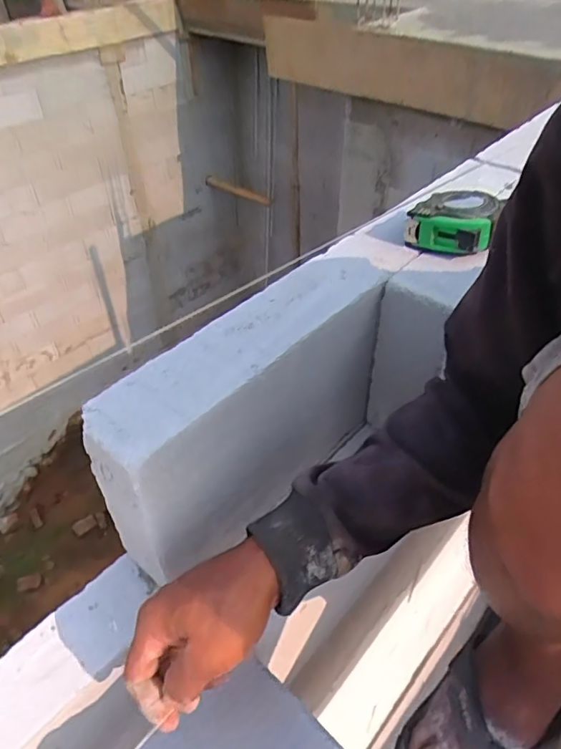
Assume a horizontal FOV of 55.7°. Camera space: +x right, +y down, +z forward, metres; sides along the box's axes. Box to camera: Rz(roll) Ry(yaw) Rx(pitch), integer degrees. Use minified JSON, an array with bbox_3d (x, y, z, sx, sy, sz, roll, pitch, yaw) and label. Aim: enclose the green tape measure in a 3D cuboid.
[{"bbox_3d":[0.162,-0.149,0.526,0.073,0.041,0.058,9,44,11],"label":"green tape measure"}]

